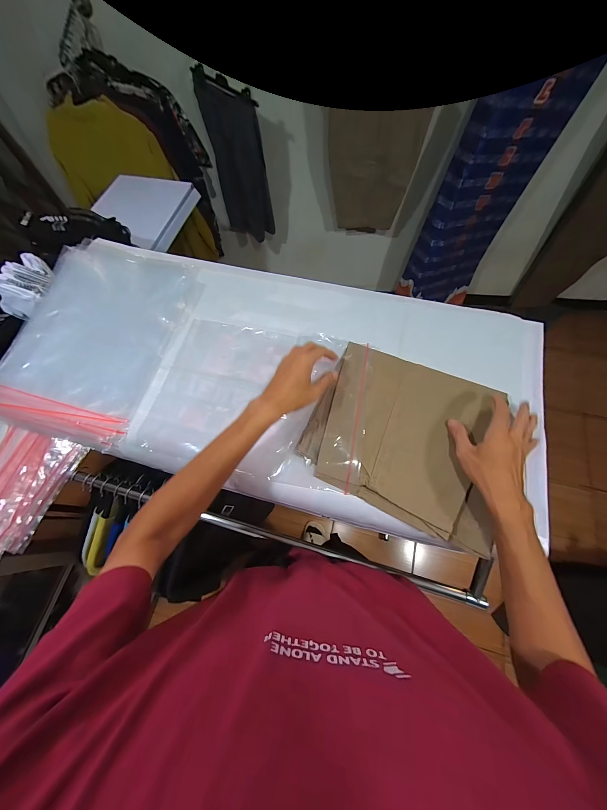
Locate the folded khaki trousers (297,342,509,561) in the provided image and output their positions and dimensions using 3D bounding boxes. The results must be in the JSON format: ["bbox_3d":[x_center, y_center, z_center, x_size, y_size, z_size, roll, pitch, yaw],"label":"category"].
[{"bbox_3d":[0.172,0.045,0.479,0.299,0.019,0.258,23,71,11],"label":"folded khaki trousers"}]

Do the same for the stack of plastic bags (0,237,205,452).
[{"bbox_3d":[-0.427,-0.154,0.583,0.318,0.054,0.432,16,70,8],"label":"stack of plastic bags"}]

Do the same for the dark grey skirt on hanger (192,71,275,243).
[{"bbox_3d":[-0.263,-0.954,1.172,0.251,0.498,0.070,31,73,13],"label":"dark grey skirt on hanger"}]

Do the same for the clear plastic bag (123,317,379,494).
[{"bbox_3d":[-0.083,-0.019,0.533,0.400,0.029,0.282,11,72,12],"label":"clear plastic bag"}]

